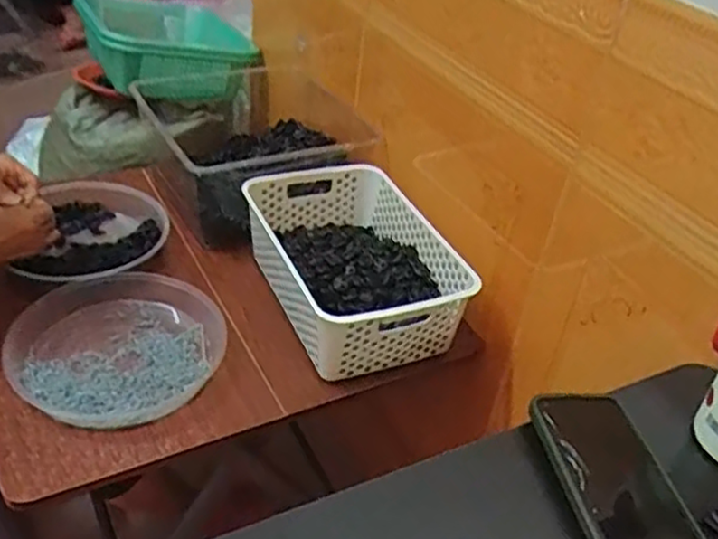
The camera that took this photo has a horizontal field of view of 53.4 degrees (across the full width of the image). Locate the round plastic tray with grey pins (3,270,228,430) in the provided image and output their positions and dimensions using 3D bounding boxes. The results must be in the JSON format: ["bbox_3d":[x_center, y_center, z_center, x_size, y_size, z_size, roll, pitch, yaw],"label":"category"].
[{"bbox_3d":[-0.271,0.085,0.822,0.222,0.032,0.223,4,37,-3],"label":"round plastic tray with grey pins"}]

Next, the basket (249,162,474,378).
[{"bbox_3d":[-0.012,-0.015,0.925,0.207,0.092,0.322,-10,40,-21],"label":"basket"}]

